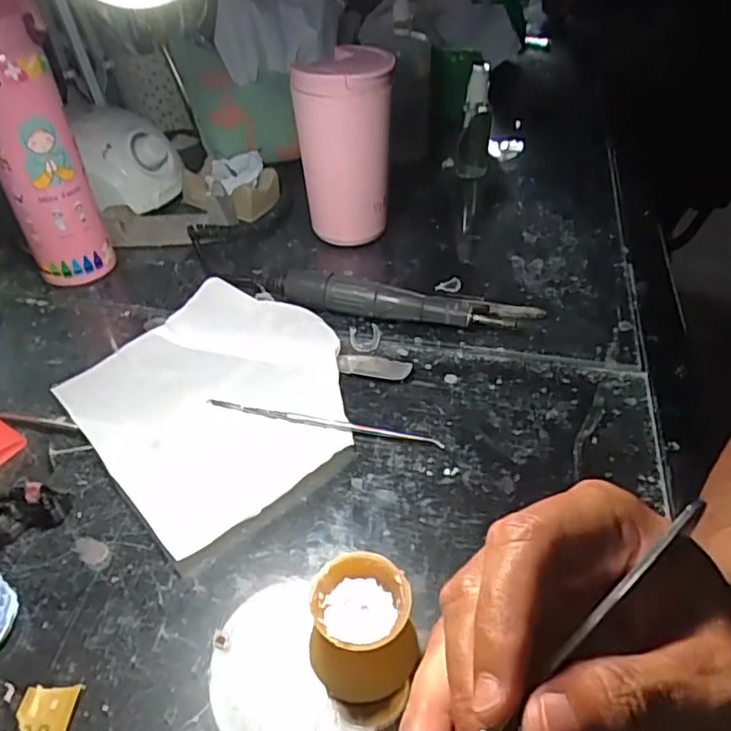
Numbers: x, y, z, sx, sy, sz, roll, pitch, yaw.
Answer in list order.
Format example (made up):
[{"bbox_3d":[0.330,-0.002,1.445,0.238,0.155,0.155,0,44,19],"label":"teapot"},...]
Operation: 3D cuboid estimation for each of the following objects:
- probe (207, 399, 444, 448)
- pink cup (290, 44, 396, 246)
[{"bbox_3d":[-0.028,0.037,0.412,0.157,0.006,0.008,9,43,11],"label":"probe"},{"bbox_3d":[-0.017,-0.192,0.562,0.078,0.153,0.092,-1,42,0],"label":"pink cup"}]

